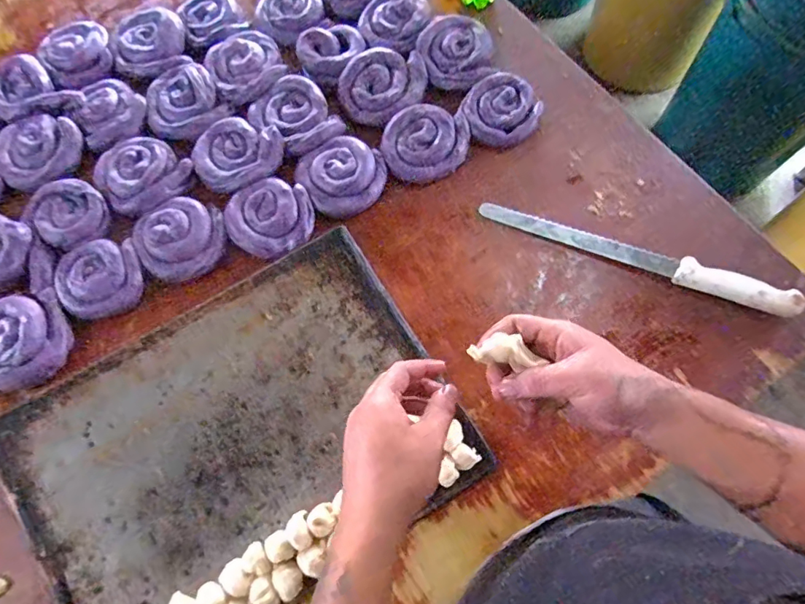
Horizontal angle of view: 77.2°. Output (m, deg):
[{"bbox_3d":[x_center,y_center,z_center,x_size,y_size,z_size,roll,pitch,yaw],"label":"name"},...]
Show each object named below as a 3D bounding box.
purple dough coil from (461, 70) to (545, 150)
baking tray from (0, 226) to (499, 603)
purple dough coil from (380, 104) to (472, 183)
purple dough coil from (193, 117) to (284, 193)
[{"bbox_3d":[0.138,-0.264,0.702,0.103,0.030,0.102,-1,68,1],"label":"purple dough coil"},{"bbox_3d":[-0.174,0.154,0.544,0.442,0.035,0.327,-31,71,-10],"label":"baking tray"},{"bbox_3d":[0.032,-0.214,0.683,0.116,0.034,0.100,2,68,2],"label":"purple dough coil"},{"bbox_3d":[-0.221,-0.196,0.670,0.118,0.022,0.101,24,71,11],"label":"purple dough coil"}]

